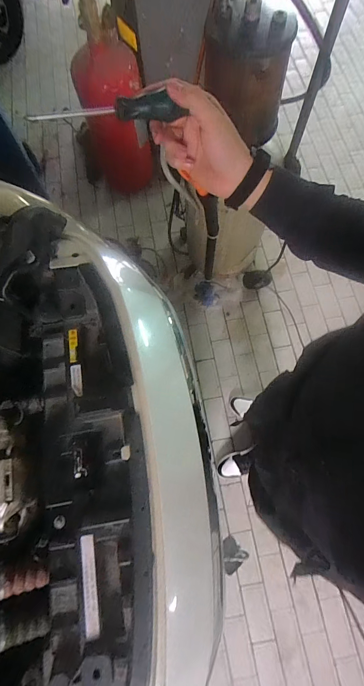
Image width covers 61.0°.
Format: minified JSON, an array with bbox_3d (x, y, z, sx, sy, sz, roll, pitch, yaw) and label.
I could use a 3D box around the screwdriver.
[{"bbox_3d":[-0.083,-0.260,0.344,0.170,0.025,0.020,-4,71,-1],"label":"screwdriver"}]

